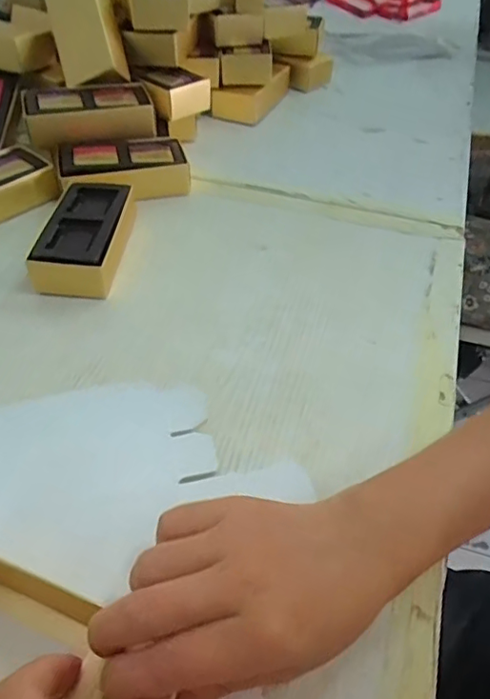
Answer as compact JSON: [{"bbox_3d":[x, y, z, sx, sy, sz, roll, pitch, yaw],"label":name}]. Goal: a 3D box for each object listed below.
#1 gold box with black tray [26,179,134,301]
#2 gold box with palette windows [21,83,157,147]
[{"bbox_3d":[-0.124,-0.092,0.445,0.063,0.035,0.126,3,46,0],"label":"gold box with black tray"},{"bbox_3d":[-0.146,-0.223,0.525,0.116,0.038,0.053,-8,48,-11],"label":"gold box with palette windows"}]

